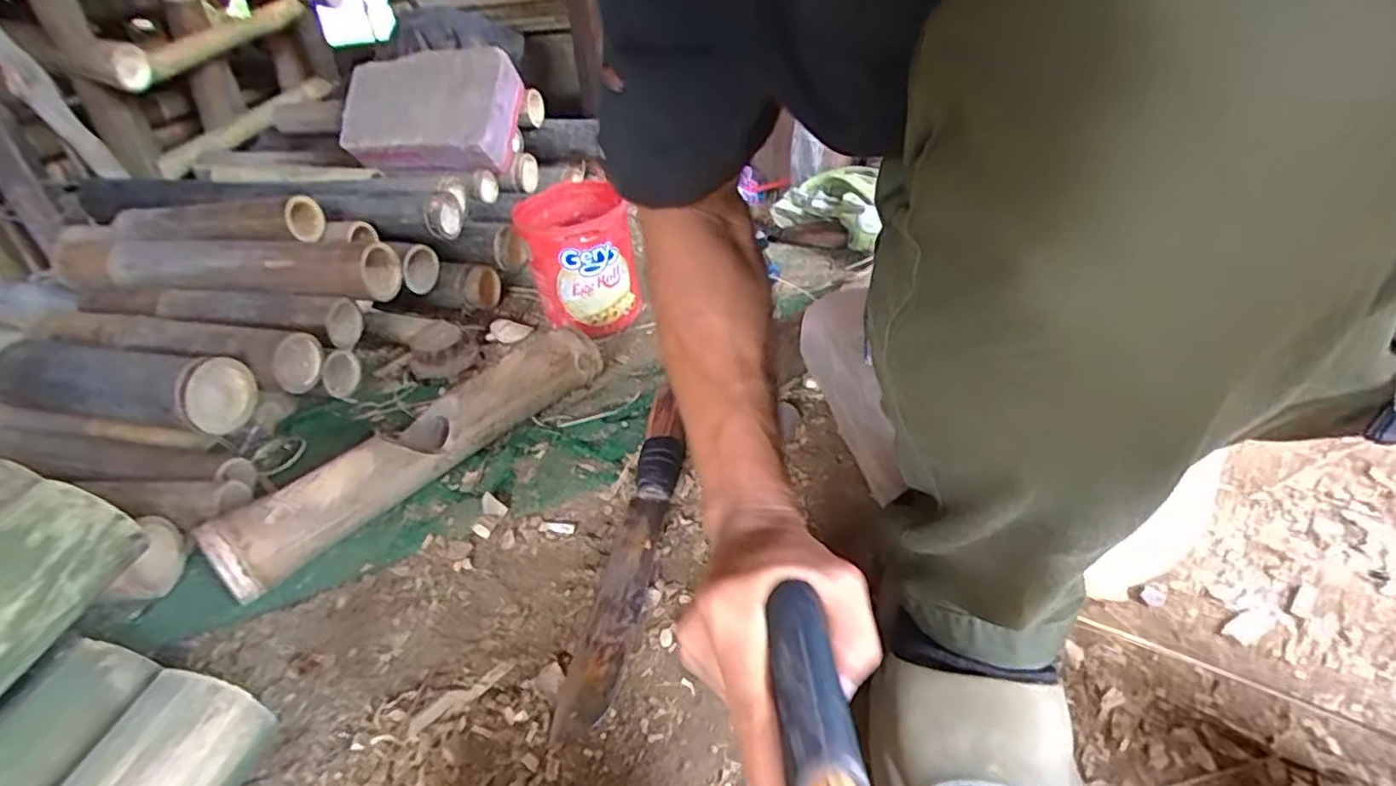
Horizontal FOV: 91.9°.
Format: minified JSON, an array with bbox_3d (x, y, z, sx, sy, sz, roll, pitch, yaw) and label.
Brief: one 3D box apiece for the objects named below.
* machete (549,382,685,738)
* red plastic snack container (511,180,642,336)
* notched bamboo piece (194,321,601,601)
[{"bbox_3d":[-0.054,0.118,0.561,0.047,0.036,0.322,3,36,12],"label":"machete"},{"bbox_3d":[-0.155,-0.175,0.890,0.135,0.150,0.156,-12,36,-9],"label":"red plastic snack container"},{"bbox_3d":[-0.257,0.045,0.656,0.066,0.077,0.400,20,43,32],"label":"notched bamboo piece"}]

